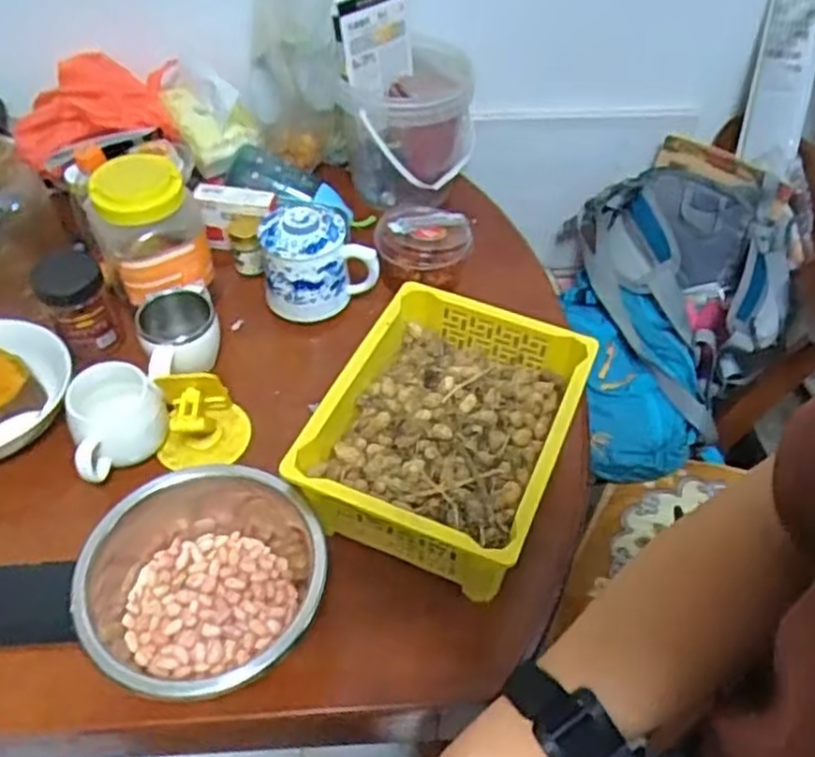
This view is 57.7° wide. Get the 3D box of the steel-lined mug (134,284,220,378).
[{"bbox_3d":[-0.248,-0.044,0.820,0.085,0.081,0.120,-17,51,-16],"label":"steel-lined mug"}]

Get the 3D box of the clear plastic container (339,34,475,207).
[{"bbox_3d":[0.005,-0.347,1.003,0.156,0.197,0.171,10,49,7],"label":"clear plastic container"}]

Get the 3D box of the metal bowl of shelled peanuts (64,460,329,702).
[{"bbox_3d":[-0.176,0.170,0.630,0.184,0.097,0.195,1,48,-1],"label":"metal bowl of shelled peanuts"}]

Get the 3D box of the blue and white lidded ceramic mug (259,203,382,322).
[{"bbox_3d":[-0.108,-0.142,0.884,0.129,0.121,0.097,-11,50,-11],"label":"blue and white lidded ceramic mug"}]

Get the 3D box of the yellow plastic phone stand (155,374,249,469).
[{"bbox_3d":[-0.212,0.031,0.751,0.087,0.100,0.086,-1,49,-2],"label":"yellow plastic phone stand"}]

